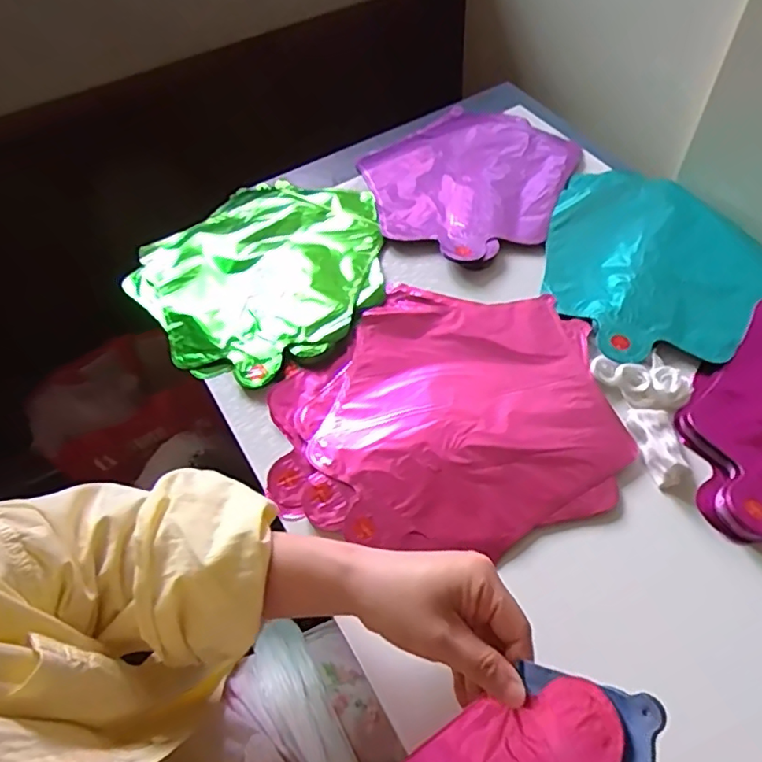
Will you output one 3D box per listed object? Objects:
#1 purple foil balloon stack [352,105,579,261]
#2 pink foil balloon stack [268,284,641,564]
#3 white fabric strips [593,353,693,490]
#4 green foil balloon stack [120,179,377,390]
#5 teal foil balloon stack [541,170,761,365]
[{"bbox_3d":[0.090,-0.223,0.633,0.216,0.024,0.242,26,62,20],"label":"purple foil balloon stack"},{"bbox_3d":[0.047,0.018,0.467,0.260,0.013,0.230,-6,56,1],"label":"pink foil balloon stack"},{"bbox_3d":[0.215,0.019,0.445,0.062,0.016,0.111,-16,57,-6],"label":"white fabric strips"},{"bbox_3d":[-0.109,-0.113,0.571,0.235,0.023,0.242,37,67,25],"label":"green foil balloon stack"},{"bbox_3d":[0.243,-0.114,0.544,0.212,0.022,0.225,-32,60,-16],"label":"teal foil balloon stack"}]

